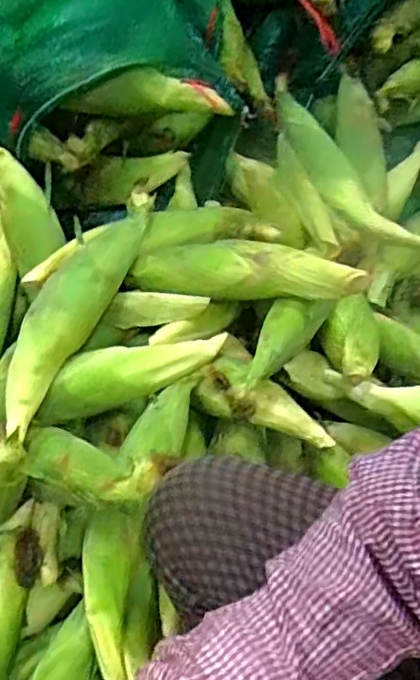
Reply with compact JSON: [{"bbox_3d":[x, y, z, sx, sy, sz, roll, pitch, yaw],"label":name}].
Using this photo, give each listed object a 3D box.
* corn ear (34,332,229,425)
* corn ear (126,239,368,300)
[{"bbox_3d":[-0.087,0.036,0.739,0.230,0.054,0.069,-12,43,-8],"label":"corn ear"},{"bbox_3d":[0.043,-0.086,0.761,0.297,0.065,0.062,12,44,16],"label":"corn ear"}]

